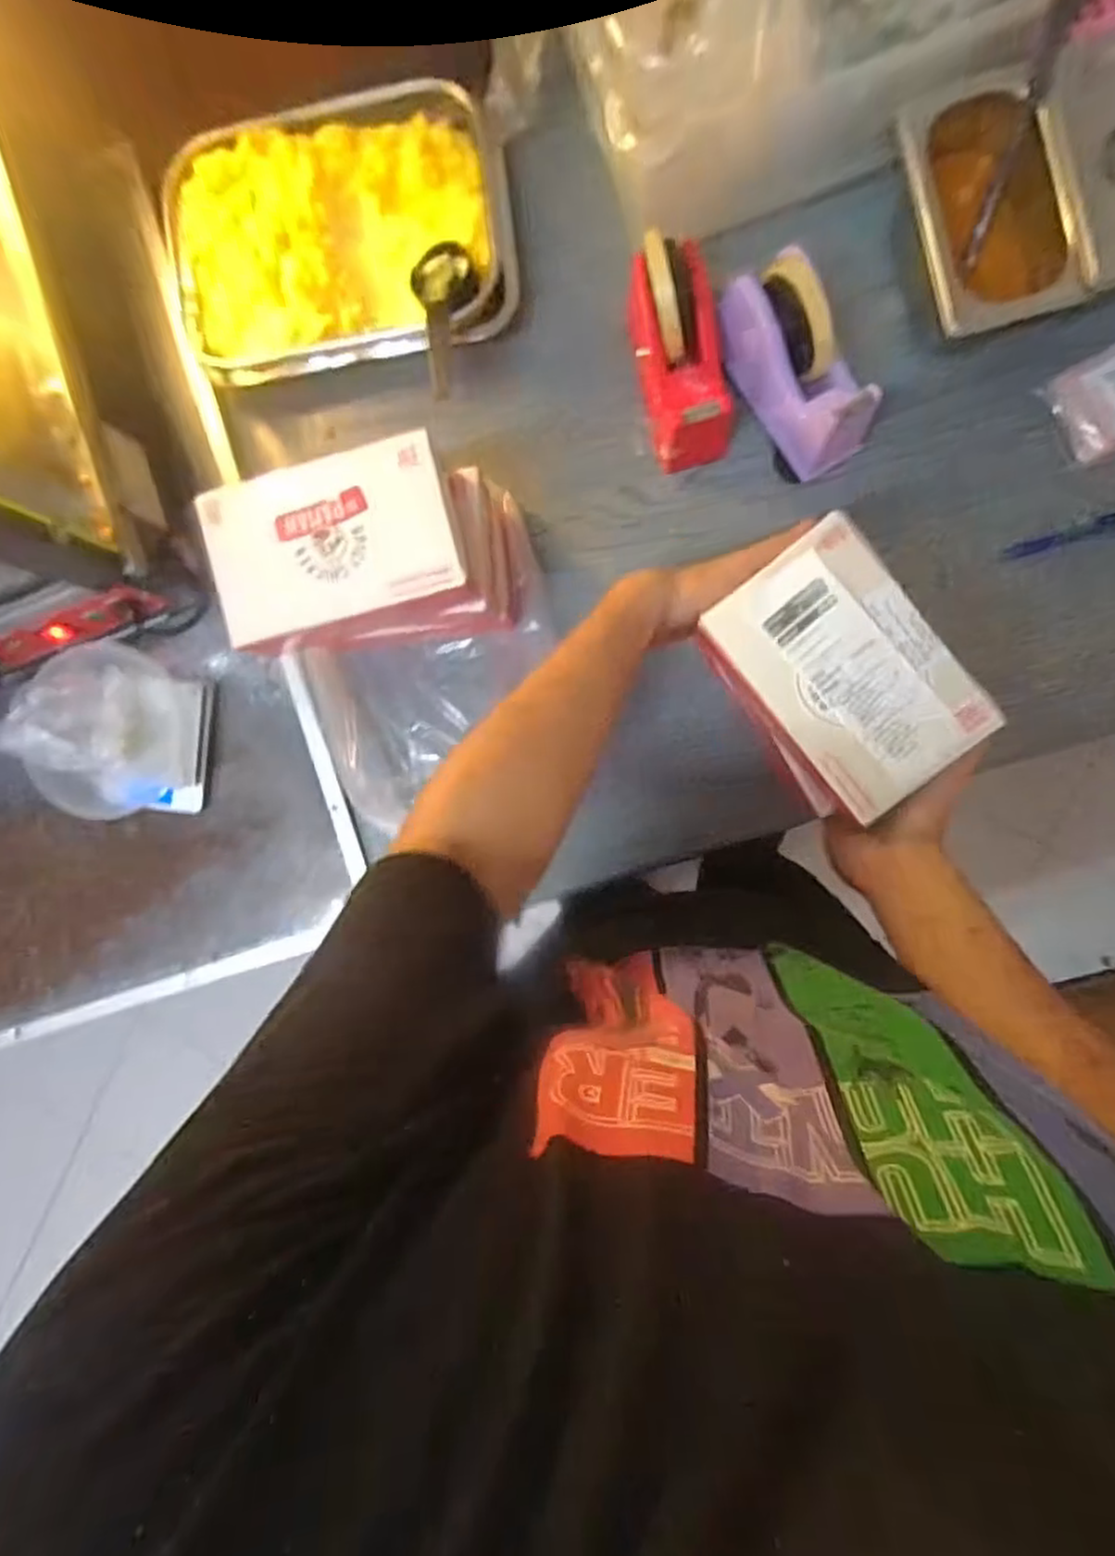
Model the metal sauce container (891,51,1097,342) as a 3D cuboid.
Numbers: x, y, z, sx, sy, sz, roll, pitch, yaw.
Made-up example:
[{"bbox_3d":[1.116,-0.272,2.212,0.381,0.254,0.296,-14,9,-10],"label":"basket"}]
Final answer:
[{"bbox_3d":[0.323,-0.426,0.560,0.109,0.084,0.171,-17,89,6],"label":"metal sauce container"}]

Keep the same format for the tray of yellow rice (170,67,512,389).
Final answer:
[{"bbox_3d":[-0.189,-0.489,0.632,0.292,0.053,0.230,-6,90,6],"label":"tray of yellow rice"}]

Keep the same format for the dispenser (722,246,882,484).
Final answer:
[{"bbox_3d":[0.196,-0.335,0.588,0.065,0.106,0.147,-31,88,5],"label":"dispenser"}]

